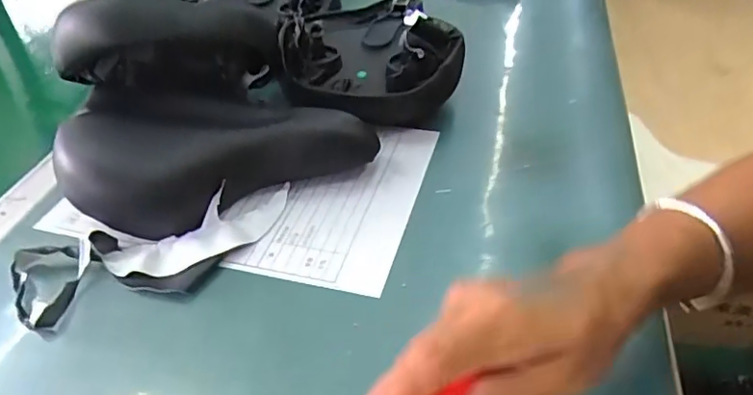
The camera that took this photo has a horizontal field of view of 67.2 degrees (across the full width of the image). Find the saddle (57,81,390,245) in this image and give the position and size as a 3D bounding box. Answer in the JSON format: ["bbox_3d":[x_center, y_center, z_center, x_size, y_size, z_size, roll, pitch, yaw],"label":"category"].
[{"bbox_3d":[-0.124,-0.043,0.469,0.244,0.078,0.117,-20,42,-17],"label":"saddle"}]

